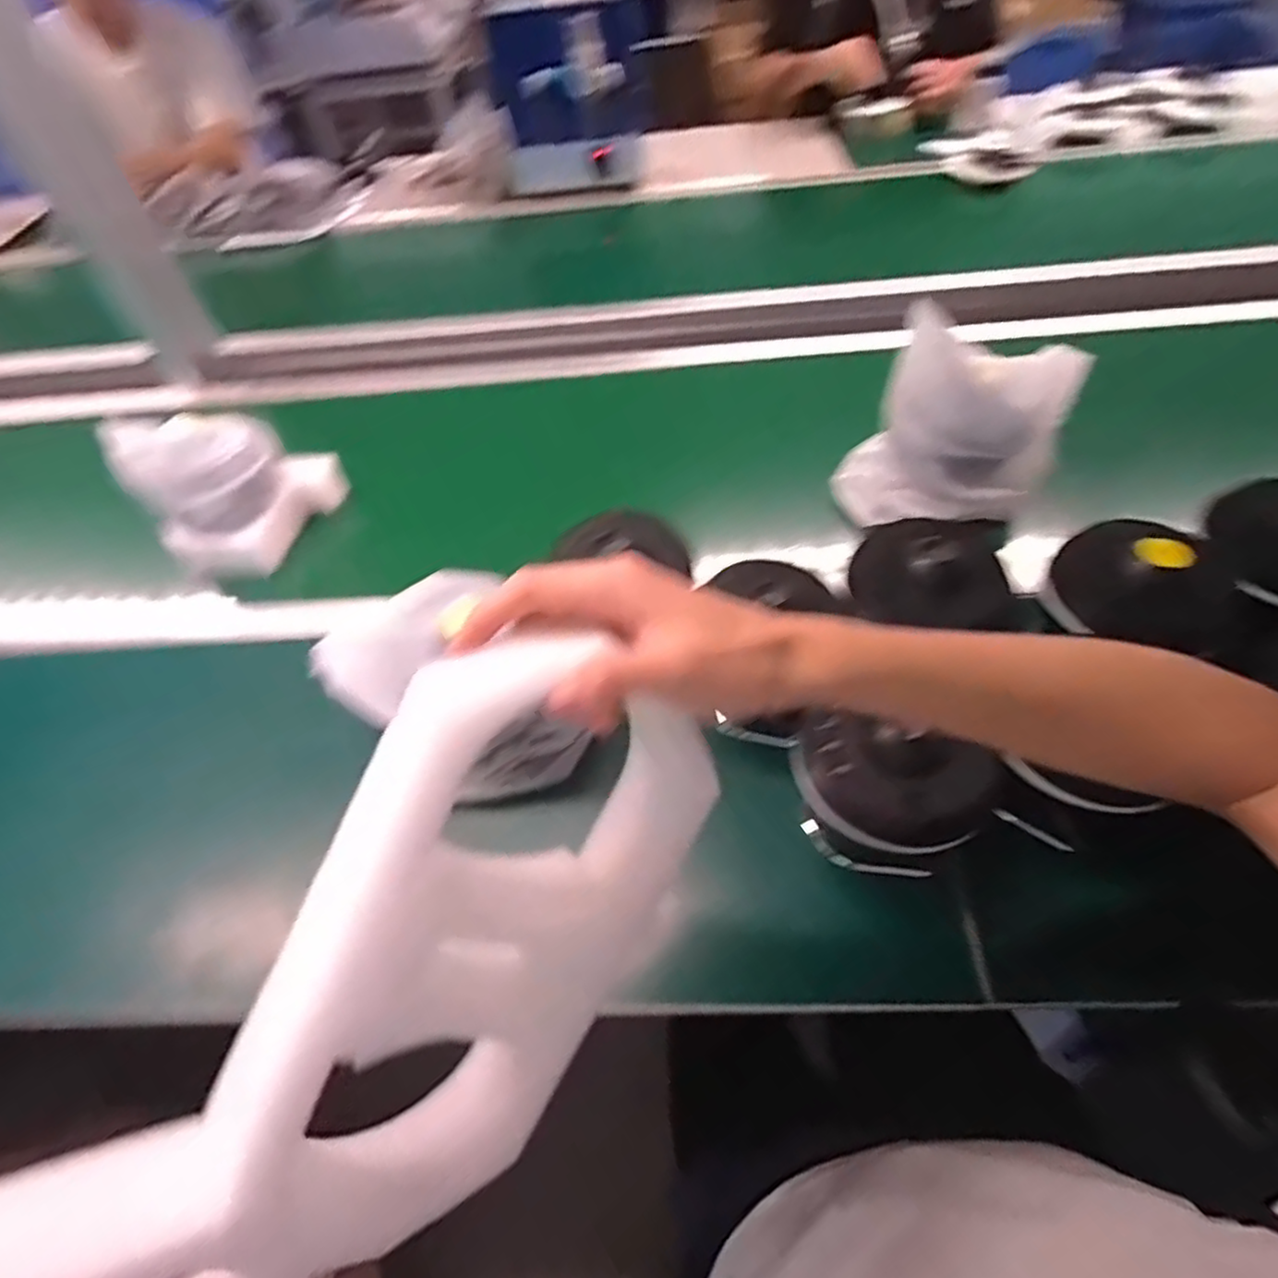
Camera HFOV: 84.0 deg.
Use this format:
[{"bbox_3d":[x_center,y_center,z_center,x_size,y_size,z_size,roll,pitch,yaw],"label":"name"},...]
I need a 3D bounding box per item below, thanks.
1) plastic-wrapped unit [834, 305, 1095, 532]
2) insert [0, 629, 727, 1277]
[{"bbox_3d":[0.316,-0.209,0.713,0.196,0.194,0.127,11,53,15],"label":"plastic-wrapped unit"},{"bbox_3d":[-0.159,0.150,0.265,0.443,0.175,0.098,-25,52,-28],"label":"insert"}]

